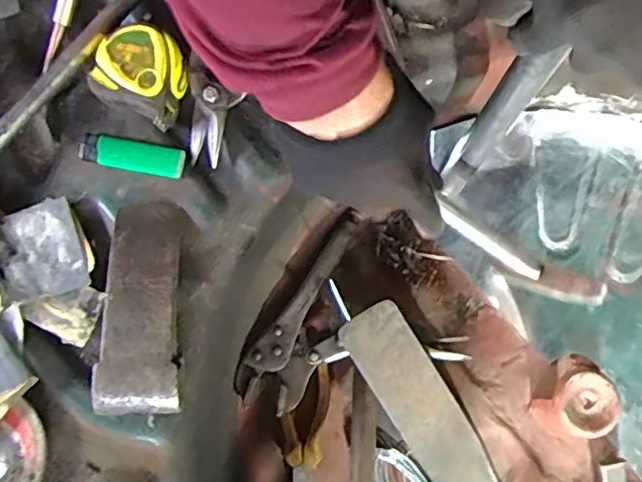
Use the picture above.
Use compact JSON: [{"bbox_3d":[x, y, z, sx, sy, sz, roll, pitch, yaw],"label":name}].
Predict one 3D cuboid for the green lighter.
[{"bbox_3d":[-0.148,-0.067,0.474,0.080,0.013,0.023,10,80,3],"label":"green lighter"}]

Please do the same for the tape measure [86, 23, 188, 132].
[{"bbox_3d":[-0.138,-0.128,0.464,0.062,0.035,0.060,24,81,6],"label":"tape measure"}]

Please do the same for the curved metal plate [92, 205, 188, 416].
[{"bbox_3d":[-0.131,0.046,0.444,0.062,0.035,0.156,-2,80,1],"label":"curved metal plate"}]

